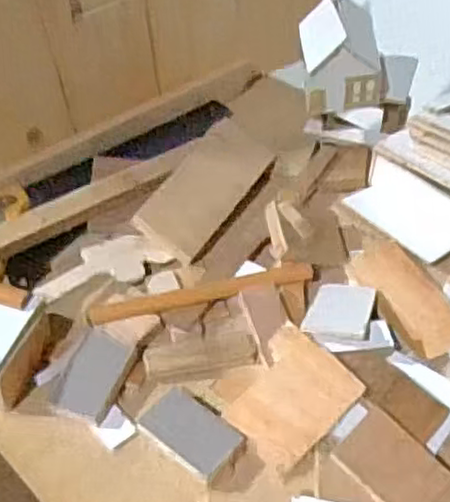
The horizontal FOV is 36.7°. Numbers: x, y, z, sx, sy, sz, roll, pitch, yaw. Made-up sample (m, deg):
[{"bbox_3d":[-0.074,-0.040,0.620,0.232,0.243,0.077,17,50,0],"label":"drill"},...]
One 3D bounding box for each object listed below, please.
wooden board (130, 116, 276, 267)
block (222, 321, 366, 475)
[{"bbox_3d":[-0.017,-0.068,0.689,0.071,0.020,0.165,35,65,5],"label":"wooden board"},{"bbox_3d":[0.050,0.114,0.530,0.076,0.006,0.091,40,78,22],"label":"block"}]

